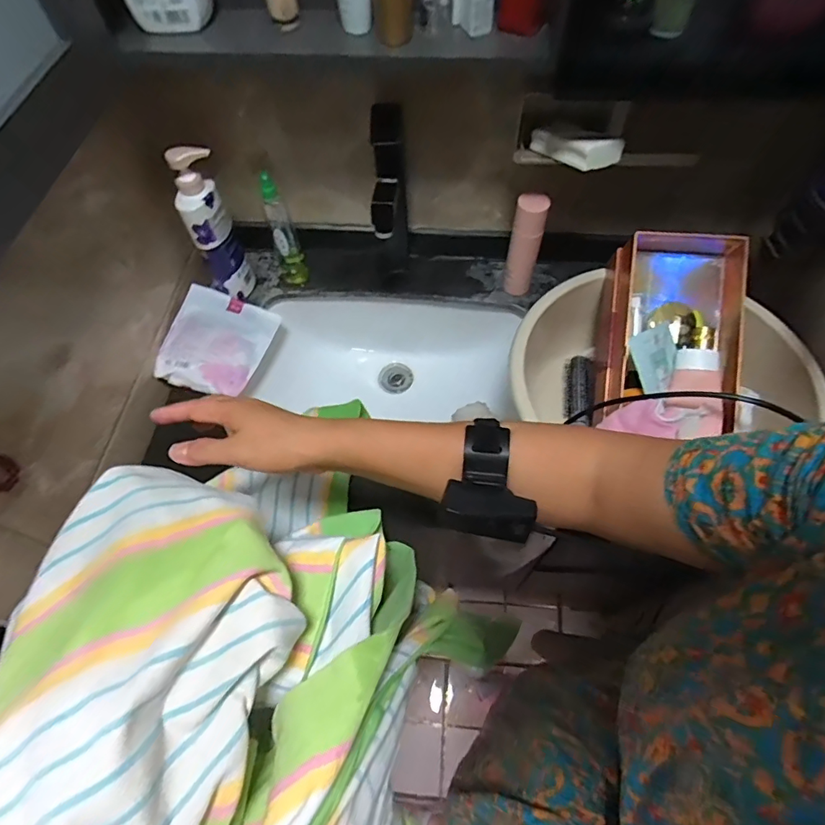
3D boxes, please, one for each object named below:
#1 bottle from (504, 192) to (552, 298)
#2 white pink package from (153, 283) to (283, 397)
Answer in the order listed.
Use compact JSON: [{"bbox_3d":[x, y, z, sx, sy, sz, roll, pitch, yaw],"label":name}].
[{"bbox_3d":[0.181,-0.269,0.783,0.050,0.174,0.039,9,59,8],"label":"bottle"},{"bbox_3d":[-0.324,-0.118,0.804,0.153,0.025,0.179,21,58,-5],"label":"white pink package"}]

